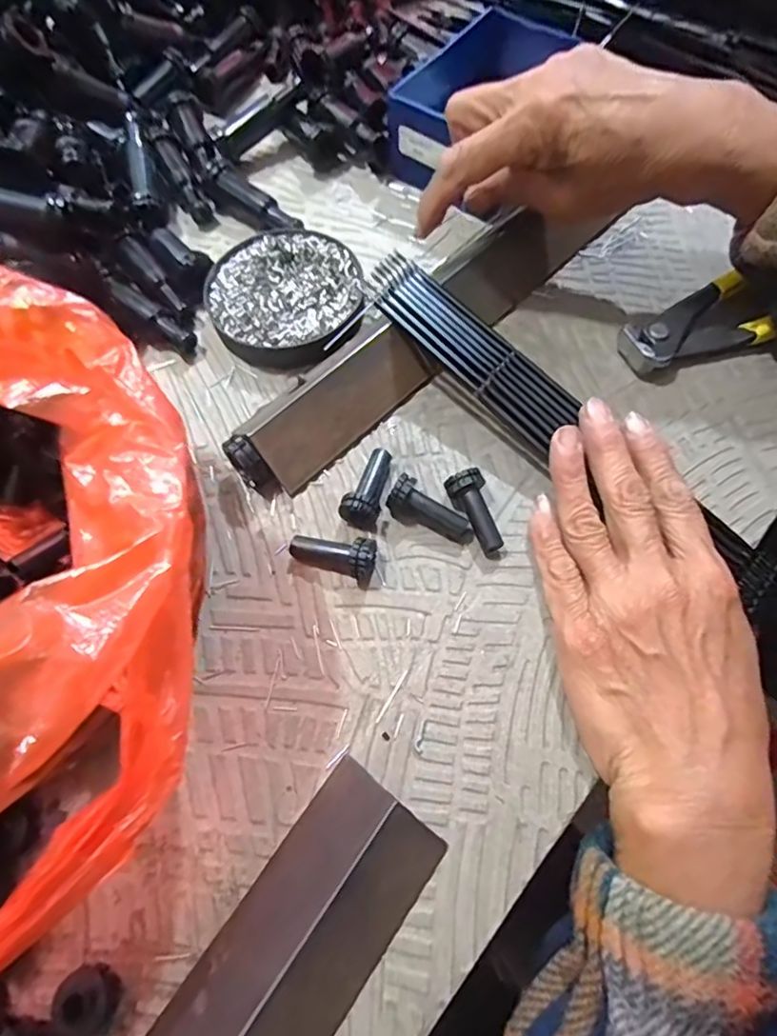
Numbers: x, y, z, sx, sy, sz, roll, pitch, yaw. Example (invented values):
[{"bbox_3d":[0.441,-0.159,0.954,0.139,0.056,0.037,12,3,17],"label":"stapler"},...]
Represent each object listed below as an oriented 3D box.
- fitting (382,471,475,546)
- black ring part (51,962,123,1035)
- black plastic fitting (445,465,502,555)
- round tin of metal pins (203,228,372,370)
[{"bbox_3d":[0.020,-0.002,0.259,0.040,0.015,0.016,31,72,13],"label":"fitting"},{"bbox_3d":[-0.100,0.161,0.192,0.019,0.013,0.015,37,73,15],"label":"black ring part"},{"bbox_3d":[0.040,-0.003,0.259,0.017,0.016,0.037,-19,68,-6],"label":"black plastic fitting"},{"bbox_3d":[-0.055,-0.119,0.314,0.082,0.018,0.086,-1,67,1],"label":"round tin of metal pins"}]

